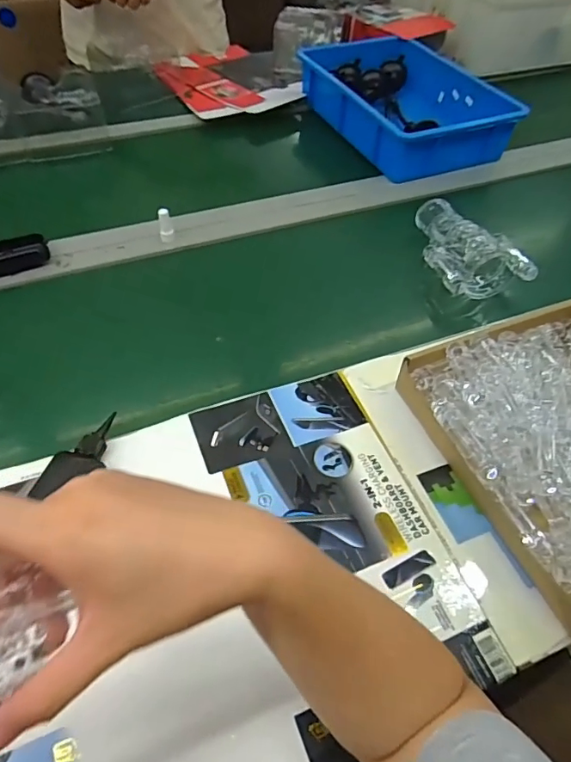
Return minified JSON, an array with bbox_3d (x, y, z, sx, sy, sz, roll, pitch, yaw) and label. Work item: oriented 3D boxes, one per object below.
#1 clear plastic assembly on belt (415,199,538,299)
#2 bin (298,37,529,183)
[{"bbox_3d":[0.261,-0.207,0.718,0.138,0.054,0.190,-11,53,-12],"label":"clear plastic assembly on belt"},{"bbox_3d":[0.239,-0.553,0.965,0.293,0.084,0.396,-17,54,-16],"label":"bin"}]

